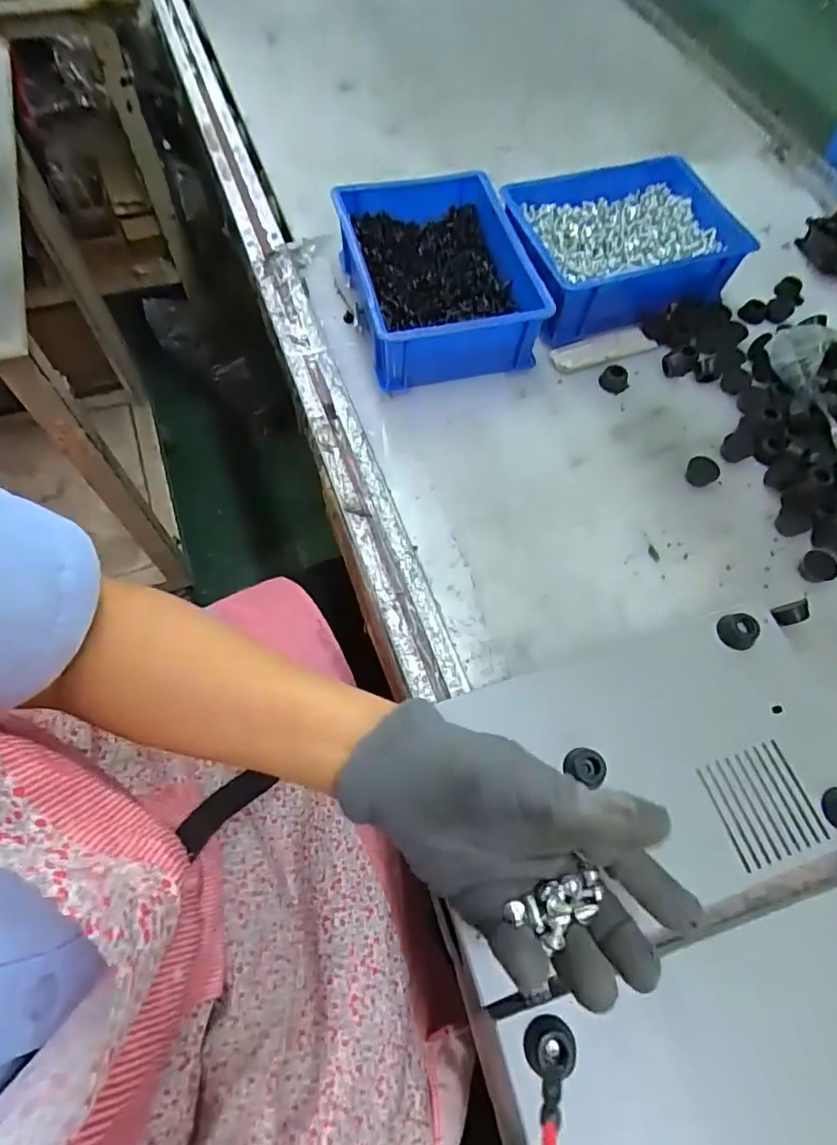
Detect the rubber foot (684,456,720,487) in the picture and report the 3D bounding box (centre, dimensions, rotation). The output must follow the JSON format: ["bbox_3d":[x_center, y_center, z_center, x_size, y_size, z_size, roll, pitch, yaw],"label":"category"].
[{"bbox_3d":[0.229,-0.082,0.453,0.023,0.015,0.019,37,69,15],"label":"rubber foot"}]

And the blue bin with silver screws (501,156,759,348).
[{"bbox_3d":[0.185,-0.306,0.529,0.201,0.061,0.153,-16,66,-9],"label":"blue bin with silver screws"}]

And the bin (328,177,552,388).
[{"bbox_3d":[0.015,-0.262,0.500,0.145,0.064,0.196,-13,65,-7],"label":"bin"}]

